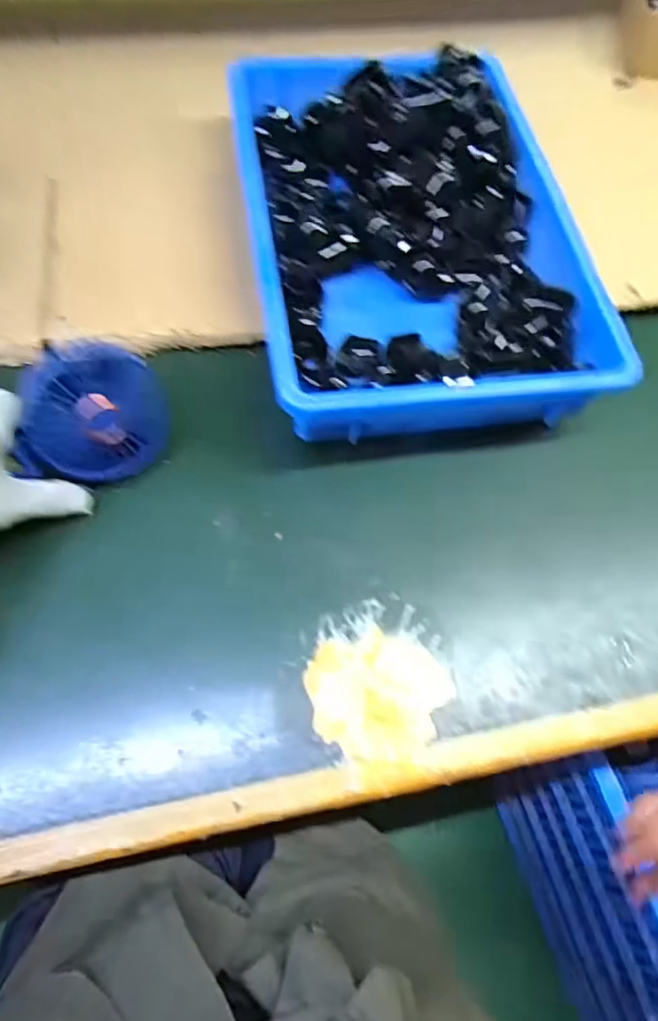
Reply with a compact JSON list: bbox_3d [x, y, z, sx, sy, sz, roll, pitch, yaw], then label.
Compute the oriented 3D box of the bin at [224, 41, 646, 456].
[{"bbox_3d":[0.059,-0.226,0.446,0.243,0.068,0.358,-7,66,-7],"label":"bin"}]

